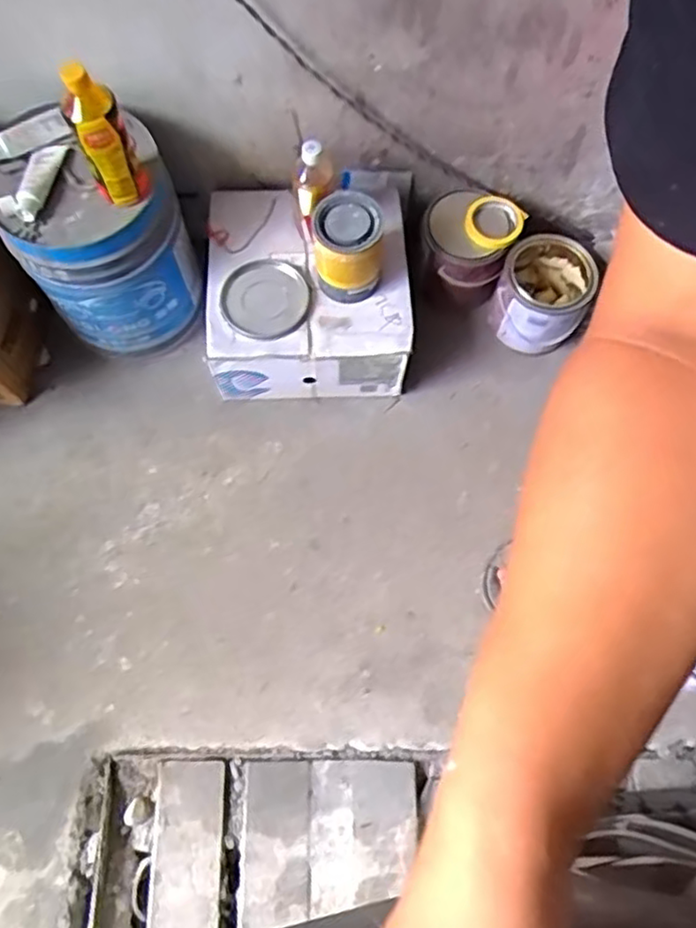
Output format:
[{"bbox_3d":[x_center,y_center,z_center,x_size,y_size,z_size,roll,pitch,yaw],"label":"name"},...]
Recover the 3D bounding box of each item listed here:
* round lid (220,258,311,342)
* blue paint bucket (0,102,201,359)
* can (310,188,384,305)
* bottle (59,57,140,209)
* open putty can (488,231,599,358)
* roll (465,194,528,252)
[{"bbox_3d":[-0.139,-0.277,1.114,0.144,0.015,0.152,0,69,-1],"label":"round lid"},{"bbox_3d":[-0.404,-0.375,1.117,0.265,0.349,0.251,-16,70,-7],"label":"blue paint bucket"},{"bbox_3d":[0.000,-0.342,1.058,0.107,0.151,0.113,-6,69,-3],"label":"can"},{"bbox_3d":[-0.322,-0.433,0.853,0.063,0.222,0.057,-23,72,-8],"label":"bottle"},{"bbox_3d":[0.356,-0.308,1.225,0.160,0.155,0.167,0,71,0],"label":"open putty can"},{"bbox_3d":[0.257,-0.426,1.168,0.101,0.035,0.115,24,71,8],"label":"roll"}]

